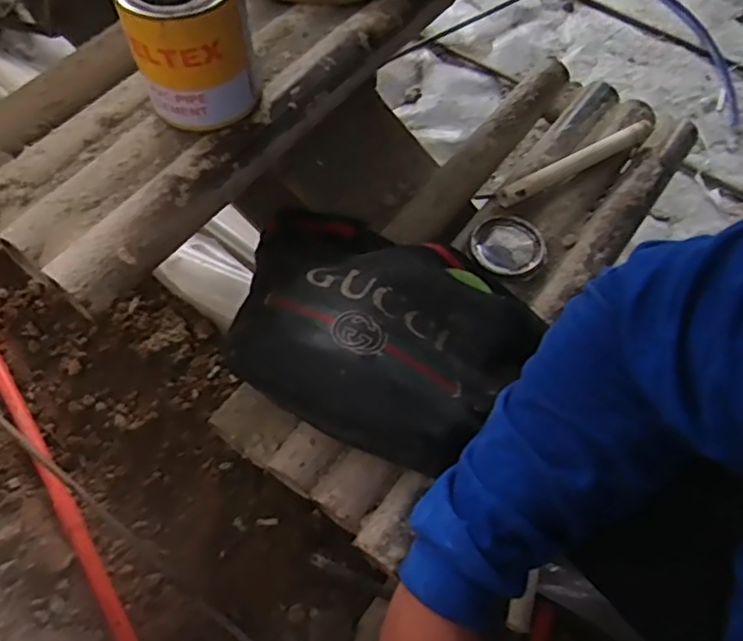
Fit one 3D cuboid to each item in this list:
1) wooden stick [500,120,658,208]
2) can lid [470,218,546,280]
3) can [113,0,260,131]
[{"bbox_3d":[0.214,-0.166,0.649,0.181,0.020,0.024,-29,67,-15],"label":"wooden stick"},{"bbox_3d":[0.134,-0.071,0.615,0.069,0.007,0.070,1,63,-1],"label":"can lid"},{"bbox_3d":[-0.124,-0.194,0.444,0.079,0.101,0.080,1,63,-1],"label":"can"}]

